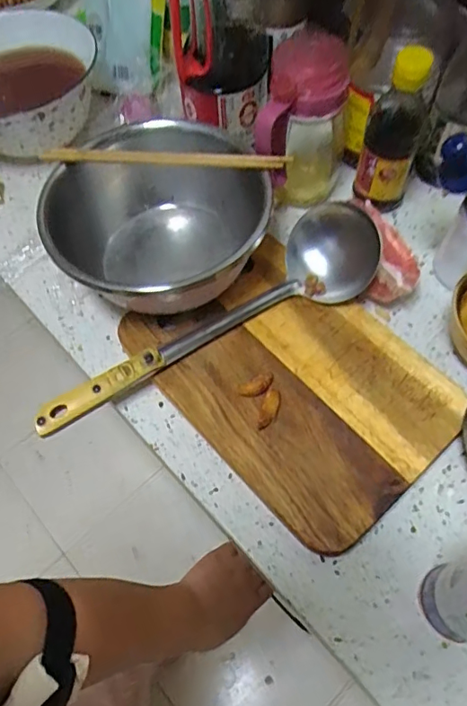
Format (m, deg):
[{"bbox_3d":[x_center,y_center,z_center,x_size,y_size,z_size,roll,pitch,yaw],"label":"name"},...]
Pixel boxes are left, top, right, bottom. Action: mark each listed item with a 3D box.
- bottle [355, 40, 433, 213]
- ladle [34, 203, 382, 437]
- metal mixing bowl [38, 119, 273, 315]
[{"bbox_3d":[0.161,-0.216,0.509,0.059,0.161,0.049,16,64,9],"label":"bottle"},{"bbox_3d":[-0.029,-0.040,0.468,0.343,0.070,0.088,-24,64,-11],"label":"ladle"},{"bbox_3d":[-0.071,-0.117,0.500,0.195,0.111,0.193,0,62,1],"label":"metal mixing bowl"}]

